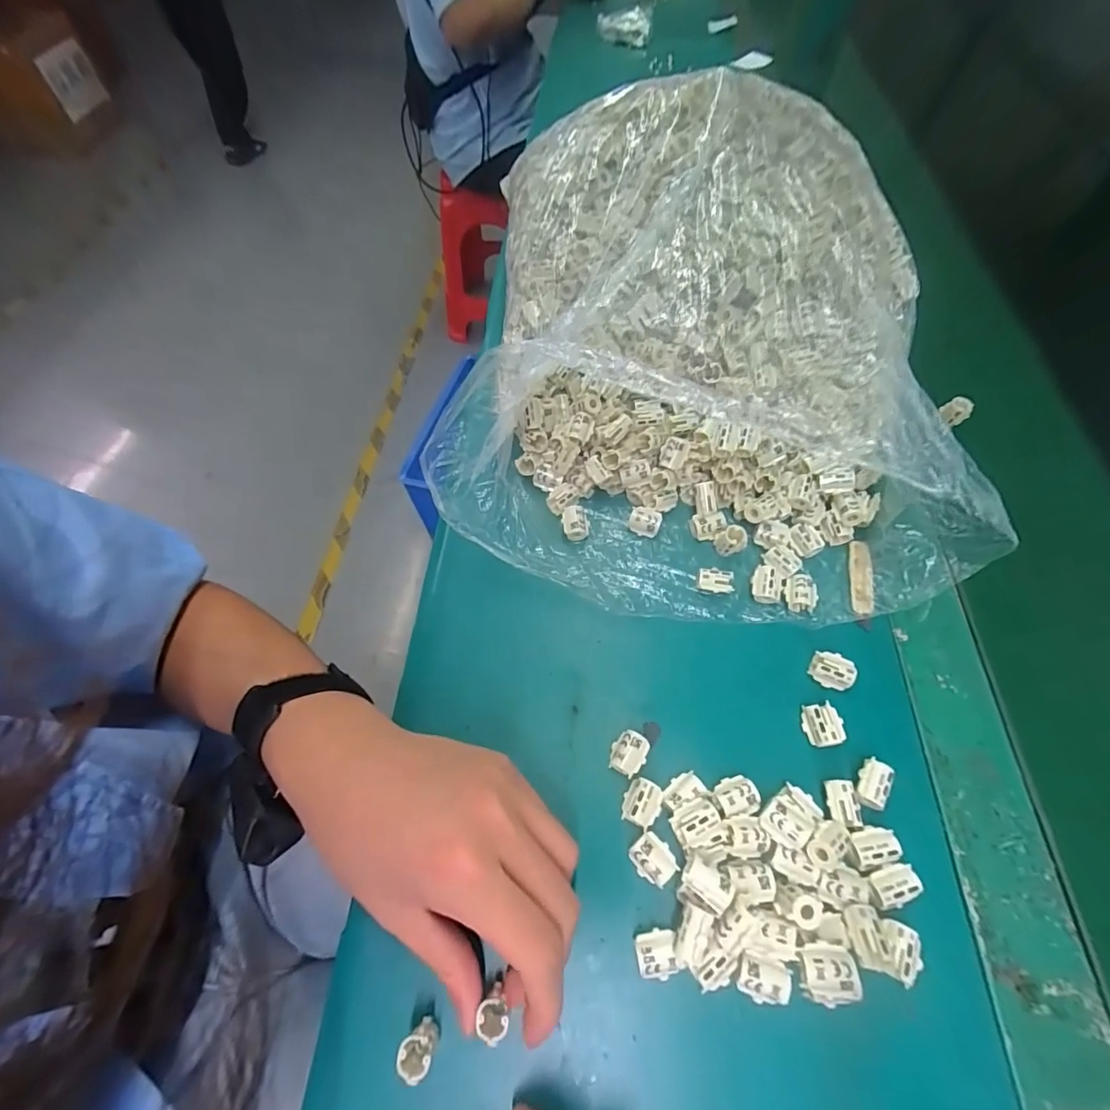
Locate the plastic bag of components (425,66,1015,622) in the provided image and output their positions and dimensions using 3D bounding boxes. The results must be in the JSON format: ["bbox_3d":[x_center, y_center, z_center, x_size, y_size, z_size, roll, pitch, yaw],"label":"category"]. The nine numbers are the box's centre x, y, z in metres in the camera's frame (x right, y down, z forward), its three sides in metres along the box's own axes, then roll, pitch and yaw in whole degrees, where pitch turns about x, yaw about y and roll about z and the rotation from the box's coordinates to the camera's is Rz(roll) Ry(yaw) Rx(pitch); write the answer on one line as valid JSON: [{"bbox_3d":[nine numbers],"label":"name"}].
[{"bbox_3d":[0.084,-0.139,0.336,0.315,0.152,0.329,1,60,0],"label":"plastic bag of components"}]

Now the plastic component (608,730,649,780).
[{"bbox_3d":[0.041,0.110,0.275,0.018,0.011,0.022,28,64,15],"label":"plastic component"}]

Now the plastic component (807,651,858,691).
[{"bbox_3d":[0.164,0.067,0.291,0.022,0.010,0.017,21,62,12],"label":"plastic component"}]

